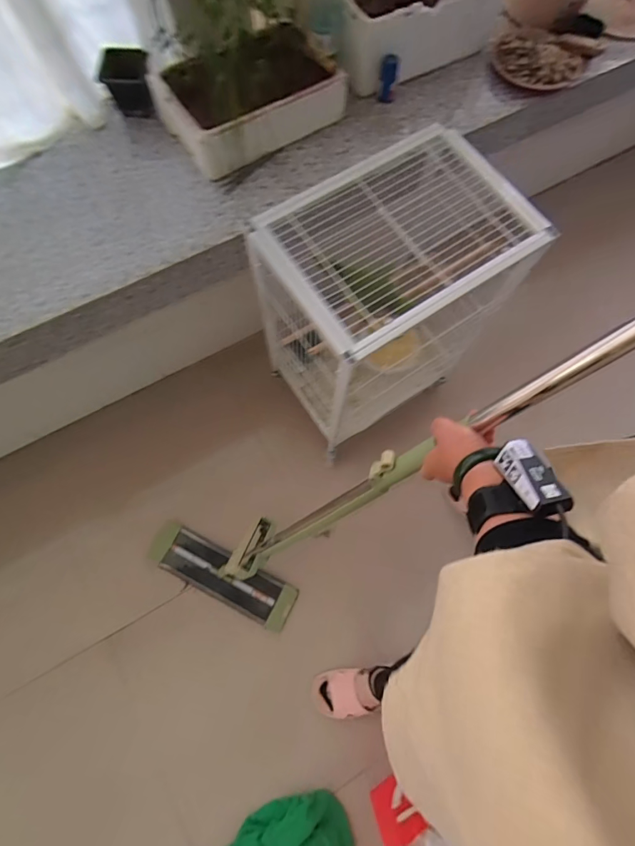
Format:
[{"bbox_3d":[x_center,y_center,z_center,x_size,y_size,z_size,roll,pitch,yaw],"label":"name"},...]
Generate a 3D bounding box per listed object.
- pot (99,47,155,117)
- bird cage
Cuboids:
[{"bbox_3d":[-0.382,-0.692,0.861,0.093,0.079,0.086,0,74,-1],"label":"pot"},{"bbox_3d":[0.132,-0.256,0.979,0.437,0.568,0.326,-35,78,-10],"label":"bird cage"}]

